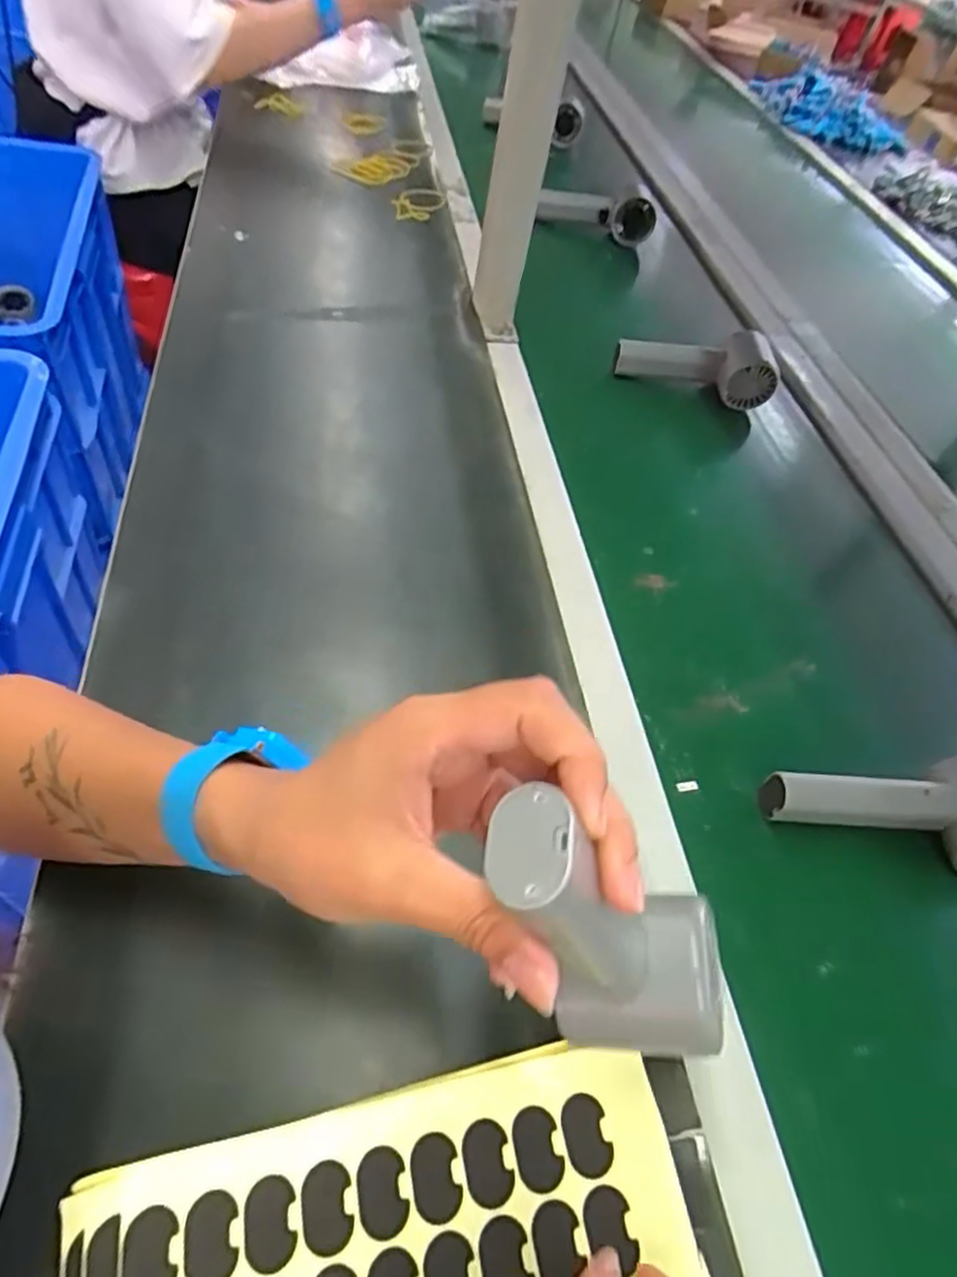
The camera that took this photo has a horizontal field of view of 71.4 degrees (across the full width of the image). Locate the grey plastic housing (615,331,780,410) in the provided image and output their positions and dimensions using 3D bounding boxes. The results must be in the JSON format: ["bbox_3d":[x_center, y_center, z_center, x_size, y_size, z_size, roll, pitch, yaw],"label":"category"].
[{"bbox_3d":[0.215,-0.267,0.672,0.156,0.078,0.039,10,53,-1],"label":"grey plastic housing"}]

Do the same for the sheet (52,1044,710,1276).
[{"bbox_3d":[-0.029,0.257,0.246,0.238,0.009,0.147,-9,54,-11],"label":"sheet"}]

